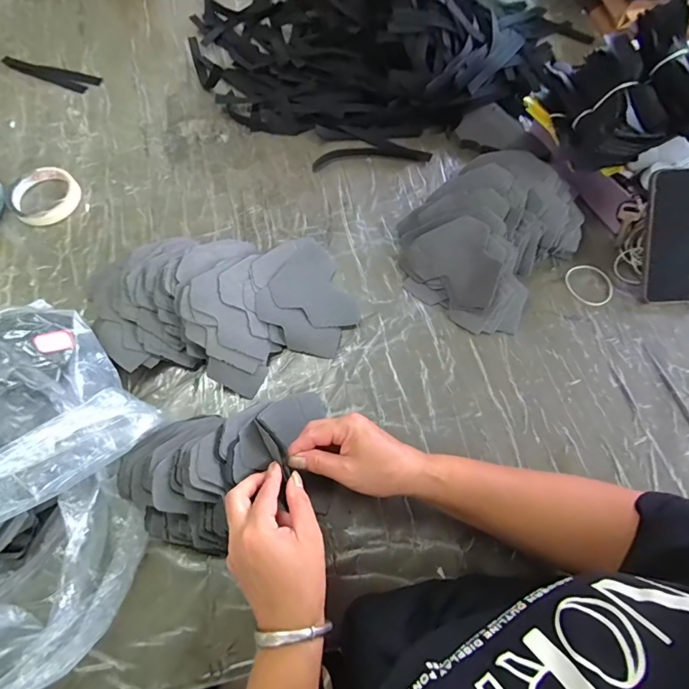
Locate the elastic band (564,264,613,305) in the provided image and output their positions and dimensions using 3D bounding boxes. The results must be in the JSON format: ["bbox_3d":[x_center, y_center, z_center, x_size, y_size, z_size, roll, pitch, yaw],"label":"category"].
[{"bbox_3d":[0.315,-0.077,0.533,0.053,0.004,0.060,-33,73,-12],"label":"elastic band"}]

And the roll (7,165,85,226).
[{"bbox_3d":[-0.424,-0.210,0.587,0.090,0.015,0.090,0,69,0],"label":"roll"}]

